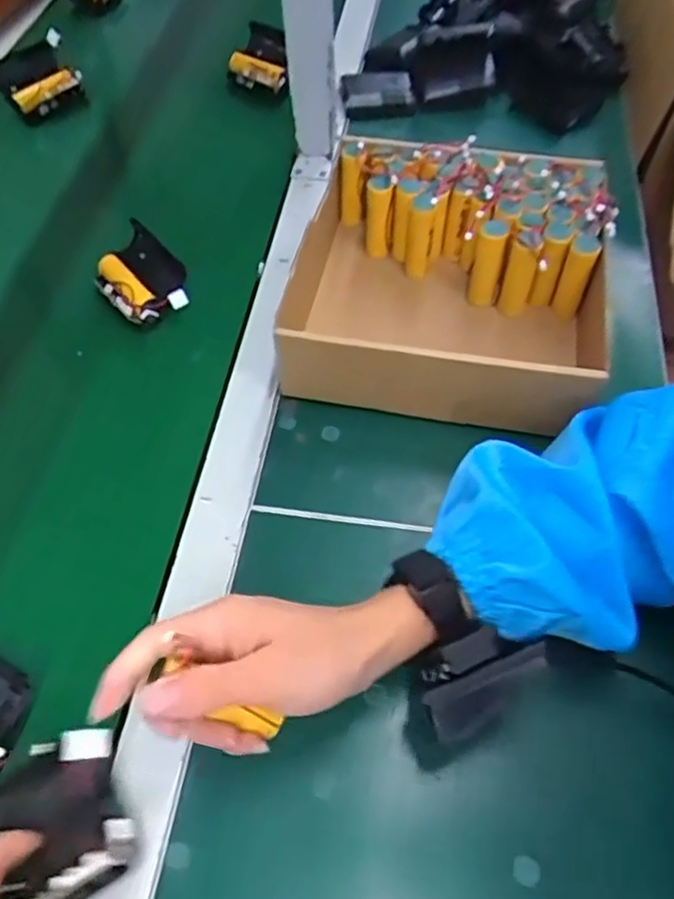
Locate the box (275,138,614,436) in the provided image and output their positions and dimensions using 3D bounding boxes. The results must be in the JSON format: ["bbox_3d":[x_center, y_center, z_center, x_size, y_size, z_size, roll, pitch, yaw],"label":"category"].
[{"bbox_3d":[0.097,-0.133,0.526,0.238,0.093,0.227,10,56,6],"label":"box"}]

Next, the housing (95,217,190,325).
[{"bbox_3d":[-0.164,-0.145,0.558,0.065,0.026,0.098,-50,53,15],"label":"housing"}]

